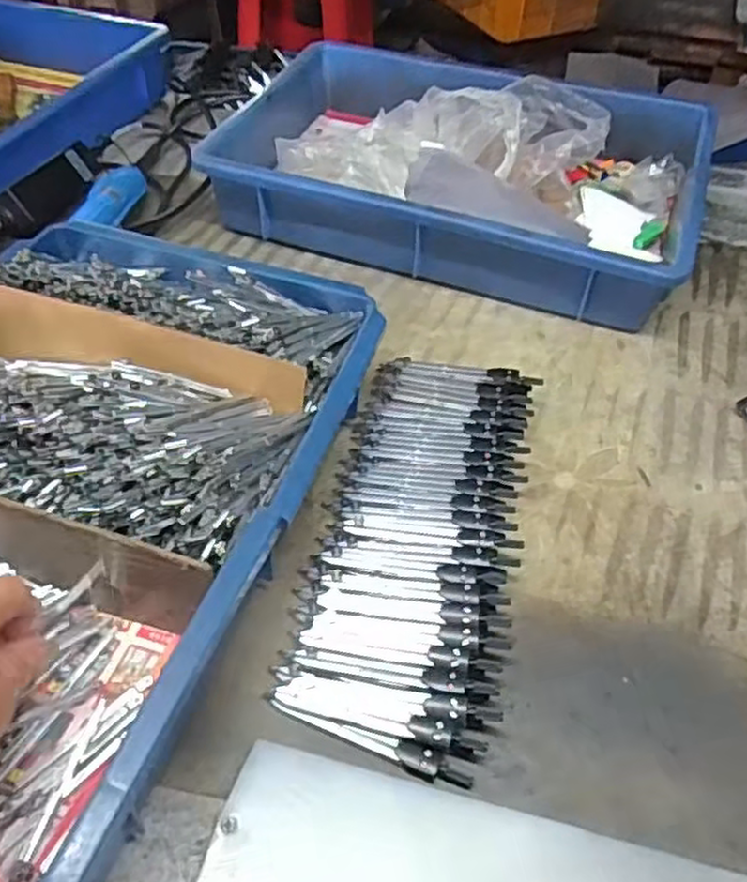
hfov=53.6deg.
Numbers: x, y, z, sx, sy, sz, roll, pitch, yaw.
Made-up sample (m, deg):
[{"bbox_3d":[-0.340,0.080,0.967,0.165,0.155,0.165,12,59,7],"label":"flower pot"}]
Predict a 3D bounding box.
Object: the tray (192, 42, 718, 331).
[{"bbox_3d":[0.088,-0.269,0.721,0.431,0.124,0.290,16,49,12],"label":"tray"}]

